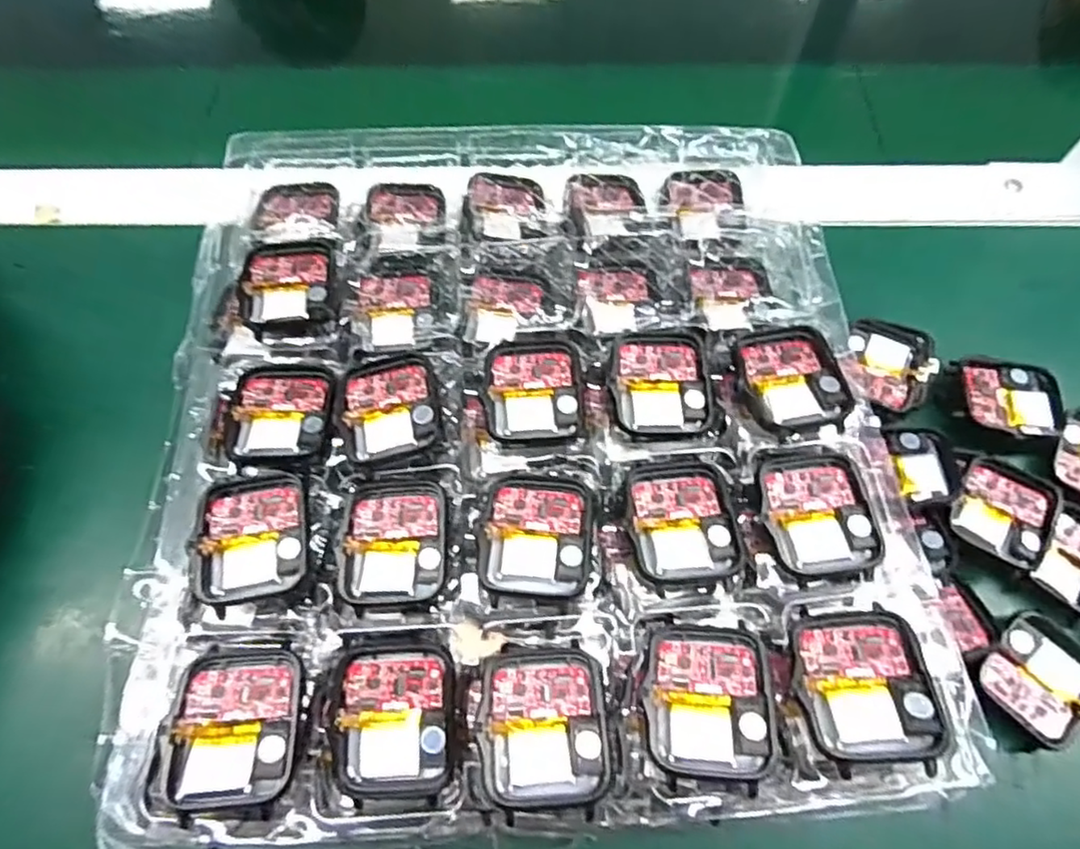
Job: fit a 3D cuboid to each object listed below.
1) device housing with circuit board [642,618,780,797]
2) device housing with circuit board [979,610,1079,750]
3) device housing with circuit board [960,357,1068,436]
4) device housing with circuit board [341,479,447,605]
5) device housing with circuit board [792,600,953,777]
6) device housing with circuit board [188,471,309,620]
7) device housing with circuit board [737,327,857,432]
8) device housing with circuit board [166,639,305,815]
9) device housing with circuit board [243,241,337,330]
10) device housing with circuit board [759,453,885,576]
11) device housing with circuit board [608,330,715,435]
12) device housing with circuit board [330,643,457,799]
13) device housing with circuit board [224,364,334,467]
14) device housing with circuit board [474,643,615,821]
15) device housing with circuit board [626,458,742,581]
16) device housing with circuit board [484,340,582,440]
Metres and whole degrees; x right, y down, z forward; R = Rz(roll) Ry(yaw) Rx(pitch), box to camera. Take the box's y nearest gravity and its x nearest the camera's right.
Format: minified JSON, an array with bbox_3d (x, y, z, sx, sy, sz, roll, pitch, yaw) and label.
[{"bbox_3d":[0.052,0.084,0.192,0.037,0.008,0.044,2,65,1],"label":"device housing with circuit board"},{"bbox_3d":[0.192,0.098,0.245,0.043,0.017,0.036,-42,71,-17],"label":"device housing with circuit board"},{"bbox_3d":[0.211,-0.012,0.279,0.042,0.009,0.038,8,66,4],"label":"device housing with circuit board"},{"bbox_3d":[-0.050,0.042,0.224,0.035,0.012,0.043,-3,65,-1],"label":"device housing with circuit board"},{"bbox_3d":[0.099,0.079,0.192,0.037,0.006,0.045,-9,56,12],"label":"device housing with circuit board"},{"bbox_3d":[-0.099,0.038,0.218,0.037,0.009,0.044,-12,65,-5],"label":"device housing with circuit board"},{"bbox_3d":[0.095,-0.018,0.239,0.037,0.005,0.041,-11,65,-5],"label":"device housing with circuit board"},{"bbox_3d":[-0.092,0.090,0.191,0.036,0.009,0.045,-3,65,-1],"label":"device housing with circuit board"},{"bbox_3d":[-0.104,-0.058,0.266,0.035,0.012,0.044,-4,65,-1],"label":"device housing with circuit board"},{"bbox_3d":[0.098,0.030,0.222,0.035,0.007,0.043,-5,65,-2],"label":"device housing with circuit board"},{"bbox_3d":[0.046,-0.017,0.244,0.037,0.008,0.042,-4,65,-1],"label":"device housing with circuit board"},{"bbox_3d":[-0.045,0.090,0.194,0.037,0.008,0.042,-1,65,0],"label":"device housing with circuit board"},{"bbox_3d":[-0.098,-0.004,0.240,0.036,0.006,0.043,-1,65,0],"label":"device housing with circuit board"},{"bbox_3d":[0.001,0.093,0.194,0.037,0.014,0.044,-2,65,-1],"label":"device housing with circuit board"},{"bbox_3d":[0.050,0.033,0.221,0.037,0.005,0.043,0,65,0],"label":"device housing with circuit board"},{"bbox_3d":[-0.002,-0.012,0.248,0.036,0.014,0.041,0,65,0],"label":"device housing with circuit board"}]

